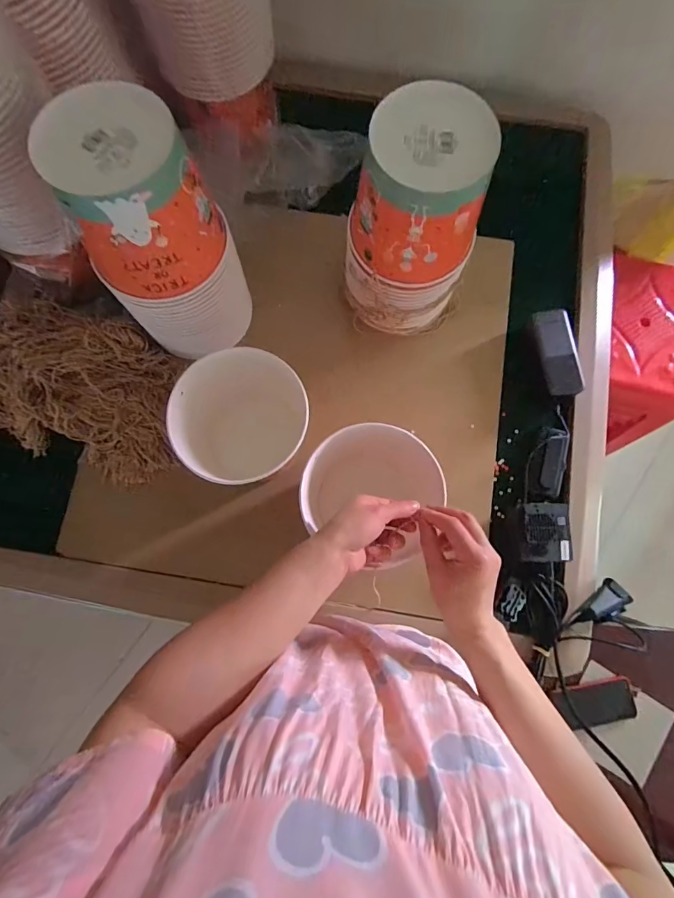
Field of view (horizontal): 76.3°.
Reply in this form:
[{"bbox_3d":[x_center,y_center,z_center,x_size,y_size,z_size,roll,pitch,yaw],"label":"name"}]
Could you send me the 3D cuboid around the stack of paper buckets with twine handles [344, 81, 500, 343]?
[{"bbox_3d":[0.095,-0.263,0.539,0.154,0.258,0.140,26,79,5],"label":"stack of paper buckets with twine handles"}]

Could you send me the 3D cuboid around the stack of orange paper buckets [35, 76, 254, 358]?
[{"bbox_3d":[-0.200,-0.226,0.513,0.136,0.296,0.131,6,78,1],"label":"stack of orange paper buckets"}]

